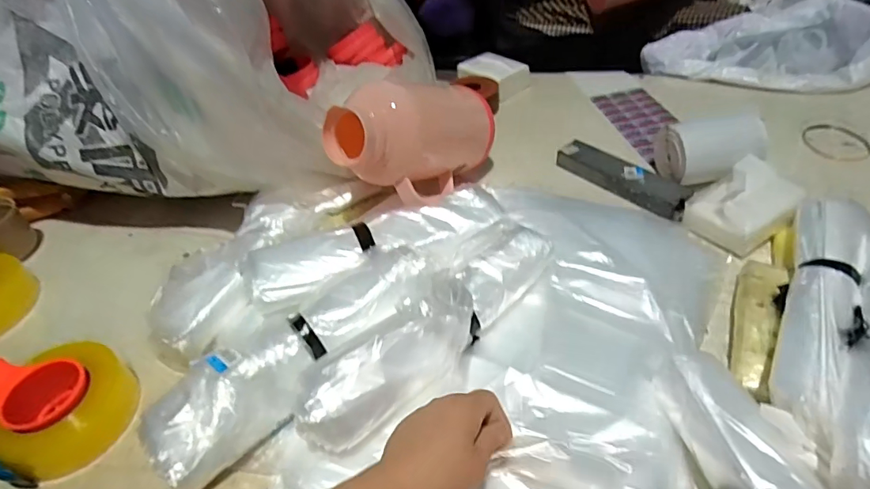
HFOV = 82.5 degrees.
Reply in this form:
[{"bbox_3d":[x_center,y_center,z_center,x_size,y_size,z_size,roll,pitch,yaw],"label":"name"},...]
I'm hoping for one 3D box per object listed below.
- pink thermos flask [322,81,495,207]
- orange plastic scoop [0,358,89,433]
[{"bbox_3d":[-0.009,-0.135,0.660,0.115,0.136,0.266,31,32,34],"label":"pink thermos flask"},{"bbox_3d":[-0.426,0.147,0.510,0.133,0.024,0.069,8,45,16],"label":"orange plastic scoop"}]

